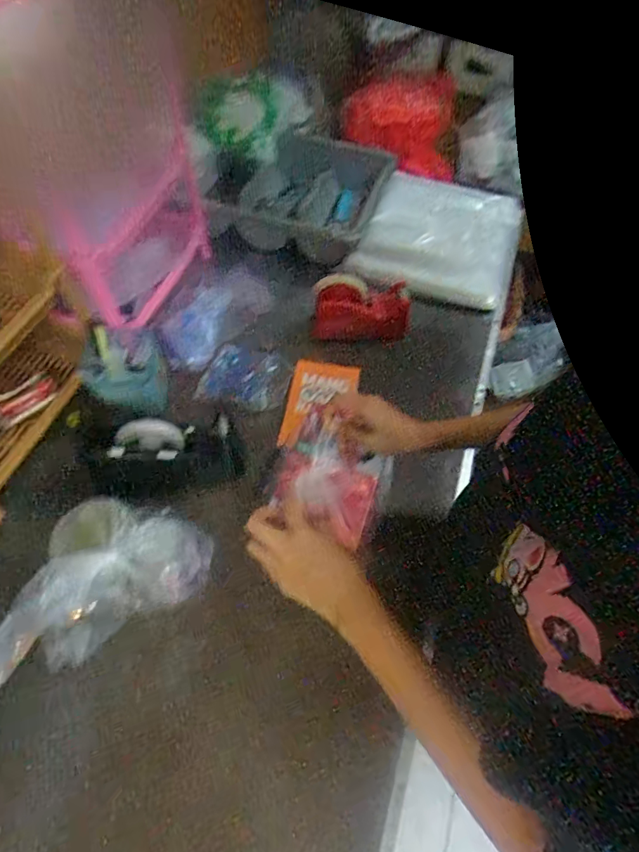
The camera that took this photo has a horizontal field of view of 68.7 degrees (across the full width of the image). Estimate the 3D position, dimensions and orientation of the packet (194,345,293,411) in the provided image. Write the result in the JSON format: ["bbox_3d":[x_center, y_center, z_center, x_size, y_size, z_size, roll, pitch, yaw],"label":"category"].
[{"bbox_3d":[-0.113,-0.077,0.733,0.132,0.022,0.112,13,59,5],"label":"packet"}]

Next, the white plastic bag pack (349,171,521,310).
[{"bbox_3d":[0.222,-0.351,0.856,0.265,0.038,0.259,20,77,-1],"label":"white plastic bag pack"}]

